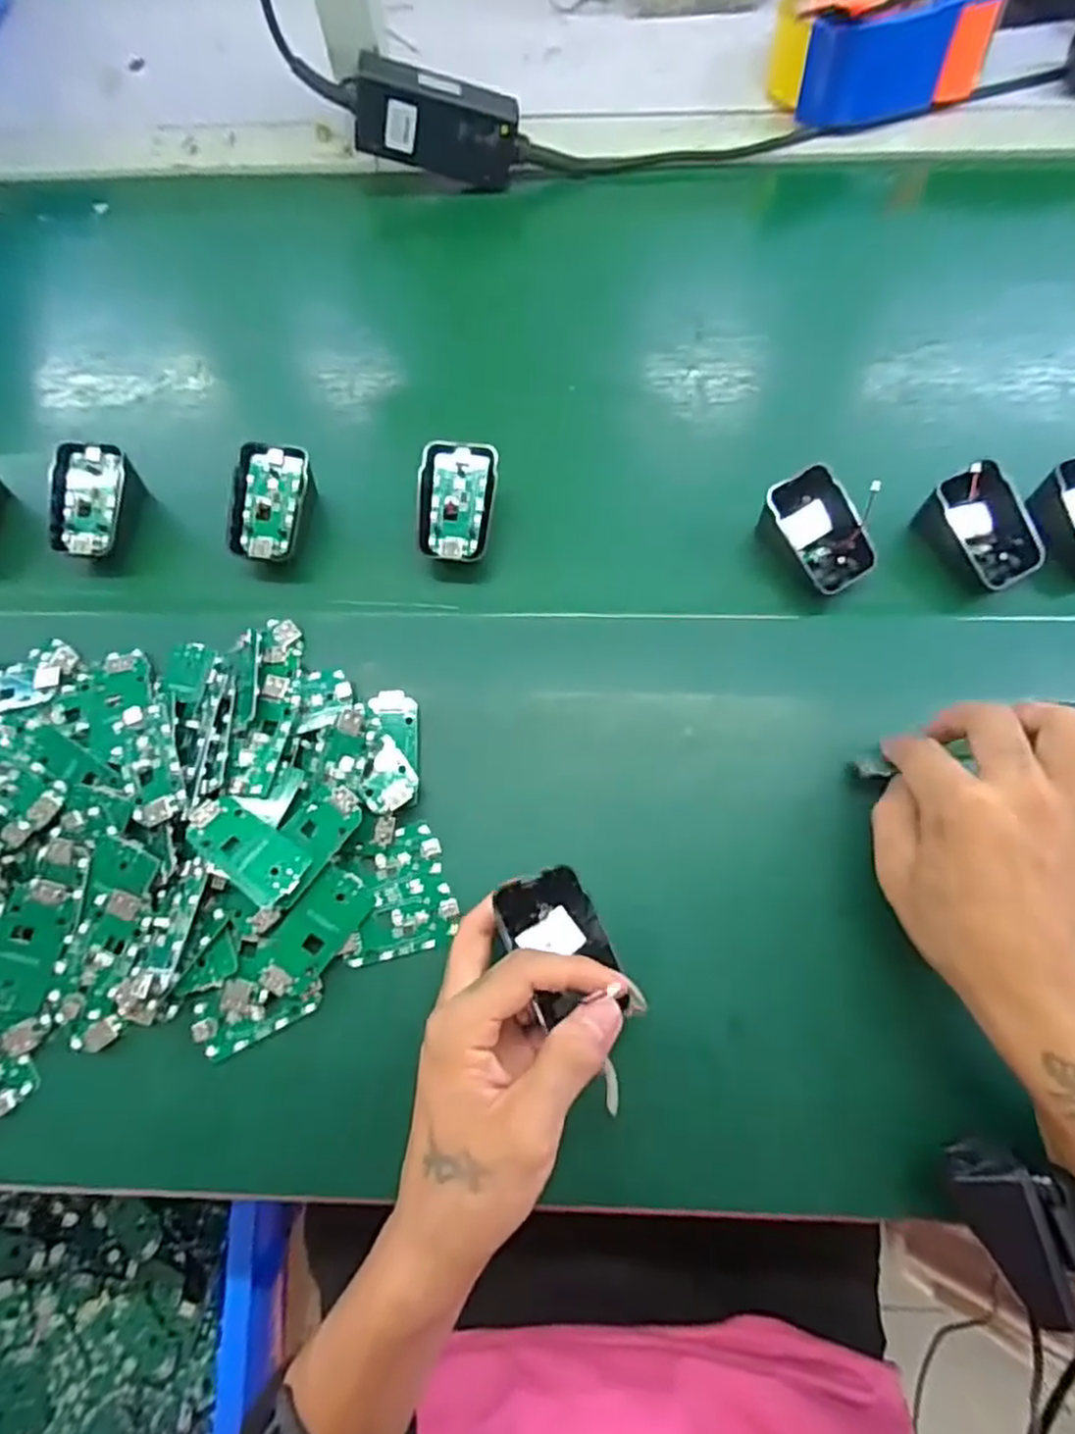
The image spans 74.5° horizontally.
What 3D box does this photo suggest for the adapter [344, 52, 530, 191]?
[{"bbox_3d":[-0.071,-0.432,0.518,0.126,0.054,0.026,1,68,-21],"label":"adapter"}]

